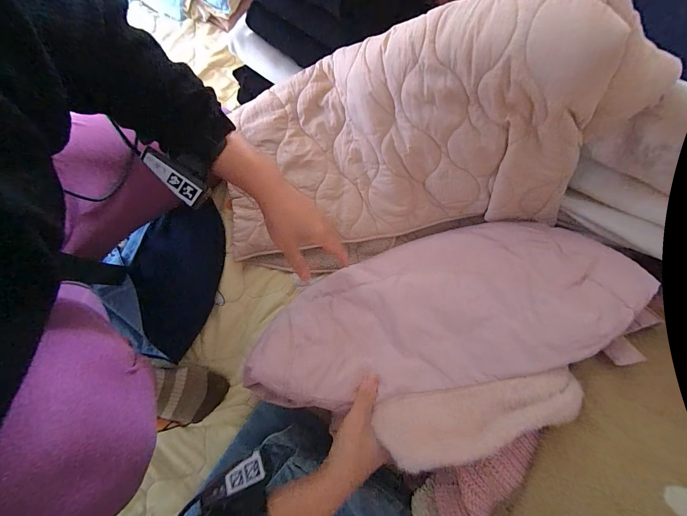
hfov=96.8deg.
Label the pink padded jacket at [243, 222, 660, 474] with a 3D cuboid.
[{"bbox_3d":[0.108,0.068,0.374,0.458,0.090,0.285,-27,50,2],"label":"pink padded jacket"}]

